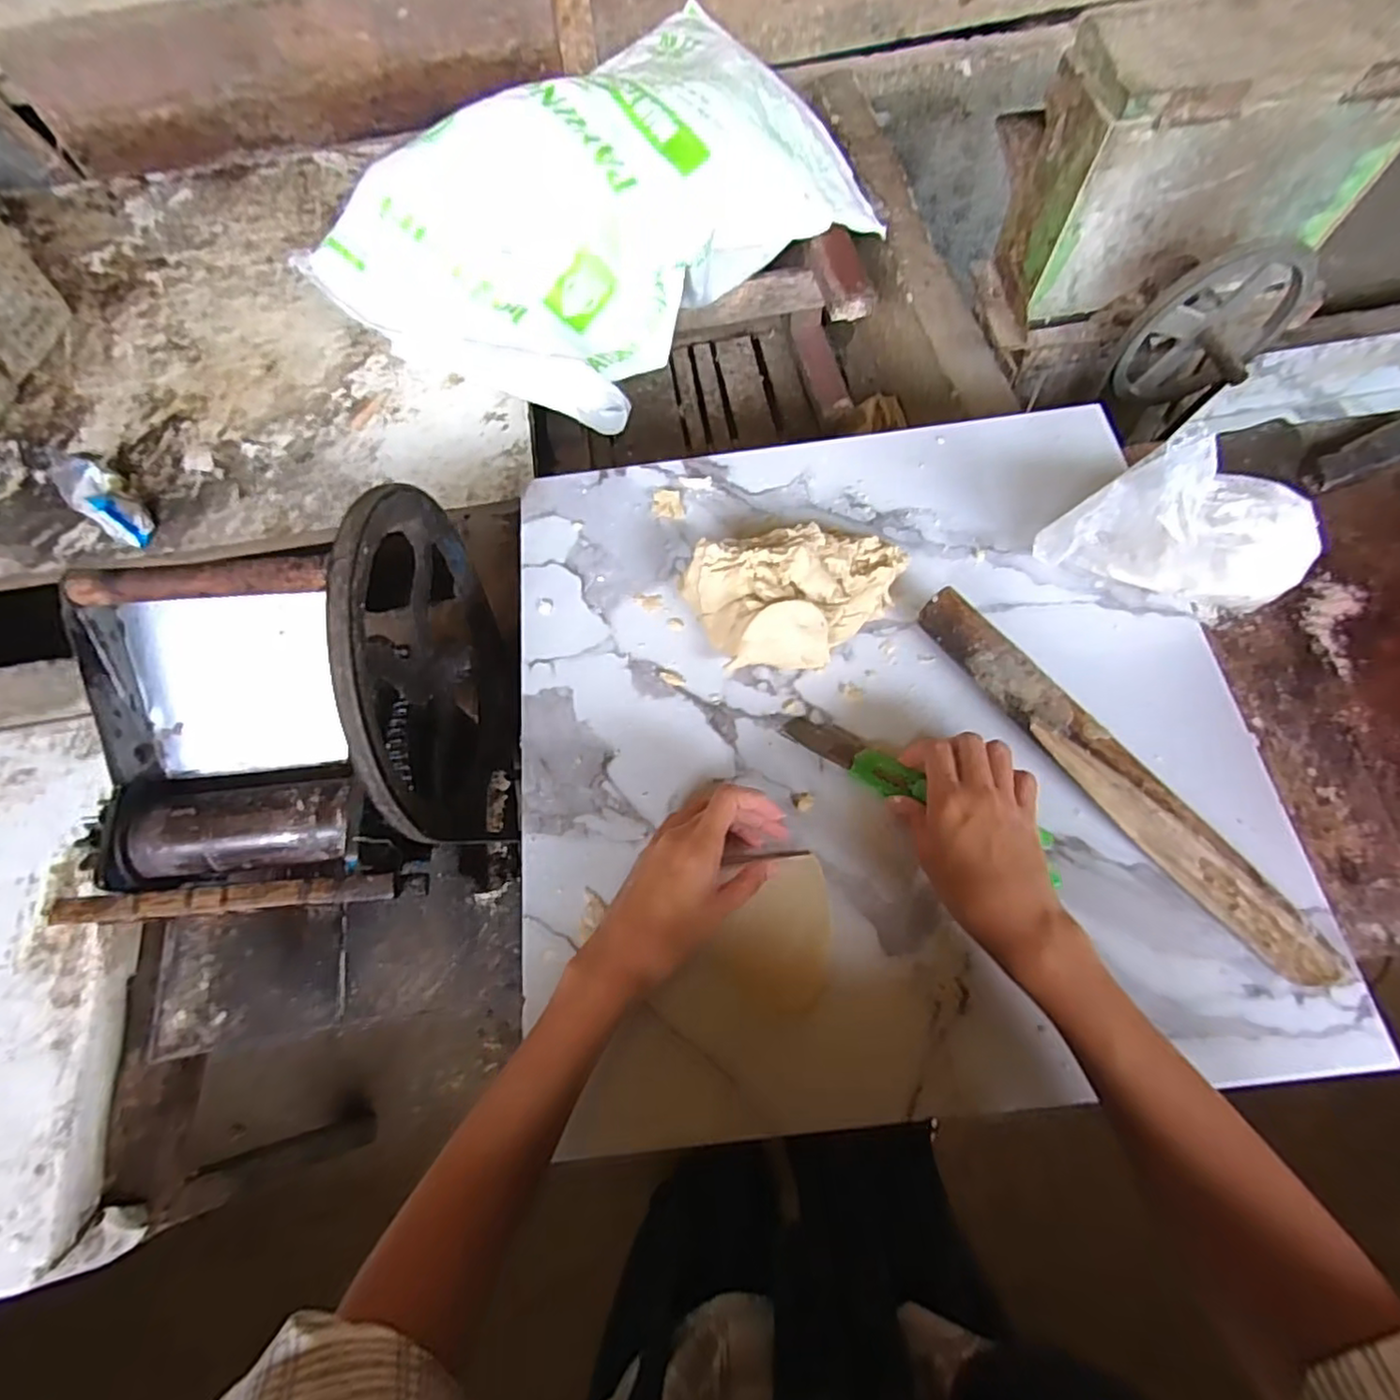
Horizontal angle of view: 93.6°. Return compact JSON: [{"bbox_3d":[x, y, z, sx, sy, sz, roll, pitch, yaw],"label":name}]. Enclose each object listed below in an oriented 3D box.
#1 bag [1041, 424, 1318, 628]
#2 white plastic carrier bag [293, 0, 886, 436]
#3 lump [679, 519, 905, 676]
[{"bbox_3d":[0.328,-0.108,0.437,0.163,0.122,0.069,-4,68,-1],"label":"bag"},{"bbox_3d":[-0.112,-0.624,0.855,0.659,0.199,0.399,-43,74,-12],"label":"white plastic carrier bag"},{"bbox_3d":[0.068,-0.070,0.469,0.149,0.060,0.093,-1,68,1],"label":"lump"}]

